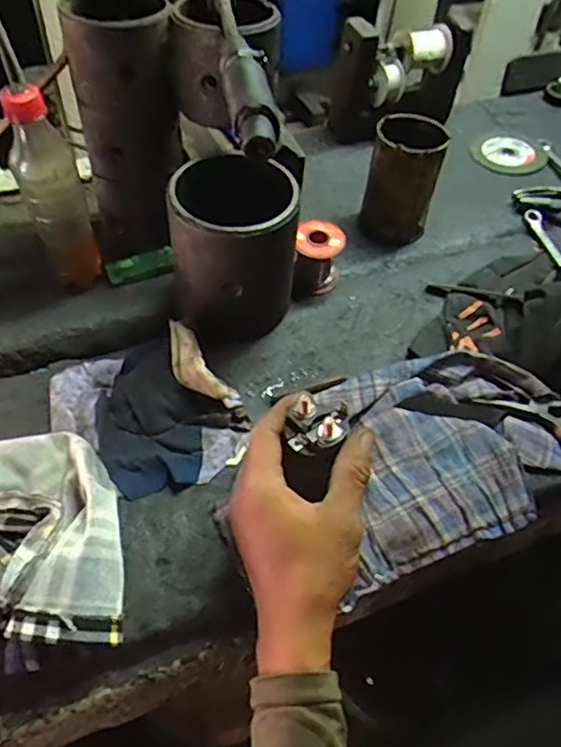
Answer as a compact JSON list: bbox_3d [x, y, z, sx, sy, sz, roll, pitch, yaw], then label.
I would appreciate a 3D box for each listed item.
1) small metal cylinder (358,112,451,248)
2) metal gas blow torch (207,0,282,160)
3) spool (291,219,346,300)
[{"bbox_3d":[0.129,-0.206,0.629,0.072,0.112,0.077,11,50,7],"label":"small metal cylinder"},{"bbox_3d":[-0.032,-0.239,0.422,0.029,0.030,0.265,-6,51,-8],"label":"metal gas blow torch"},{"bbox_3d":[0.038,-0.114,0.588,0.047,0.056,0.053,5,50,1],"label":"spool"}]

